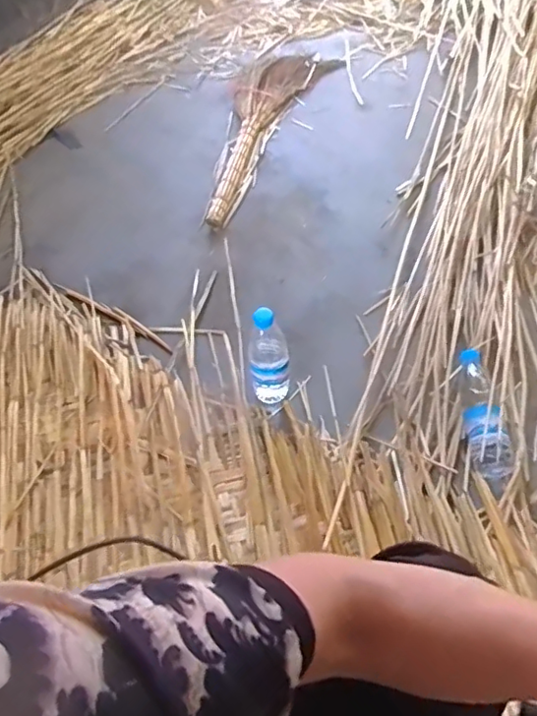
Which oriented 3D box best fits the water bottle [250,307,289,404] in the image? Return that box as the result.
[{"bbox_3d":[-0.003,-0.008,0.987,0.069,0.211,0.078,-10,53,-2],"label":"water bottle"}]

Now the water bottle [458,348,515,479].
[{"bbox_3d":[0.359,0.087,0.955,0.062,0.059,0.246,-3,53,4],"label":"water bottle"}]

